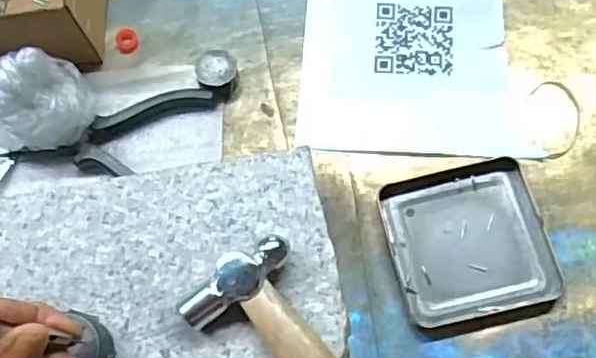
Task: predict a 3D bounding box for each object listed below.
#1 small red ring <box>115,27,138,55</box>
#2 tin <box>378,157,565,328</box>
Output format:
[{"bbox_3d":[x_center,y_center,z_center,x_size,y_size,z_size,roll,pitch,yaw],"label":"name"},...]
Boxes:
[{"bbox_3d":[-0.131,-0.107,0.477,0.017,0.006,0.022,-24,66,-6],"label":"small red ring"},{"bbox_3d":[0.108,0.039,0.396,0.095,0.016,0.095,-13,65,0],"label":"tin"}]

